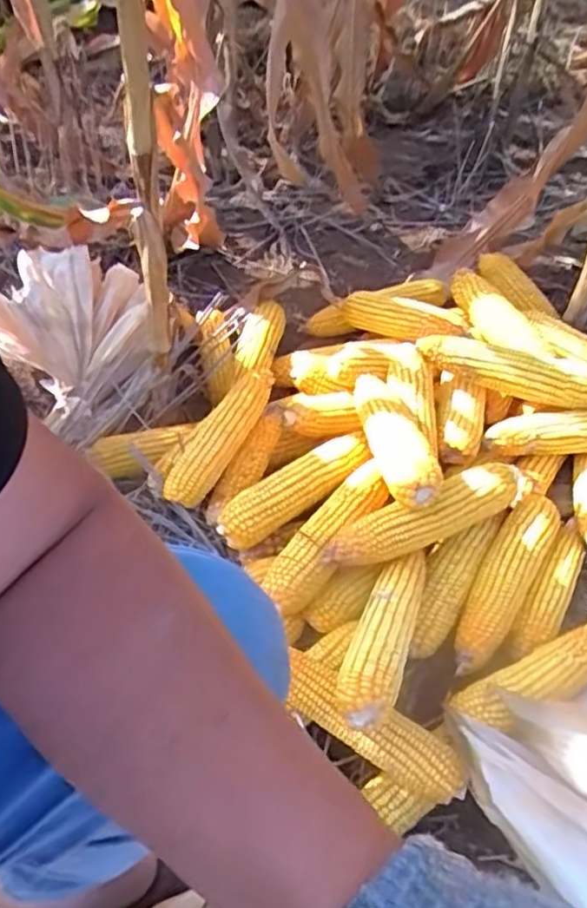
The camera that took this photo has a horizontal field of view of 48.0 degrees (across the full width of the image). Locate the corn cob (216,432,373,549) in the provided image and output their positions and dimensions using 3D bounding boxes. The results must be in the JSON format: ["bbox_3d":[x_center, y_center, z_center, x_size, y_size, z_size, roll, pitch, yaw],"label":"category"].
[{"bbox_3d":[0.006,0.036,0.784,0.210,0.045,0.059,-33,54,-16],"label":"corn cob"}]

